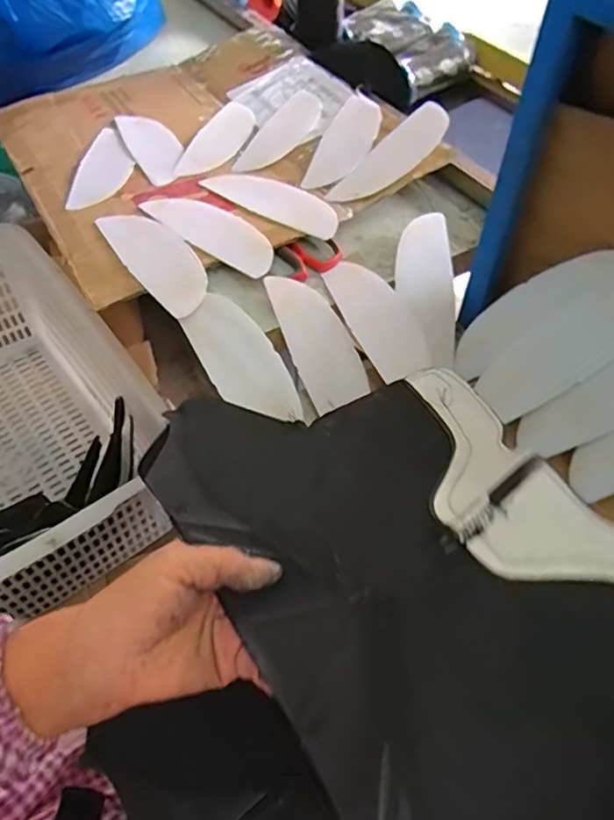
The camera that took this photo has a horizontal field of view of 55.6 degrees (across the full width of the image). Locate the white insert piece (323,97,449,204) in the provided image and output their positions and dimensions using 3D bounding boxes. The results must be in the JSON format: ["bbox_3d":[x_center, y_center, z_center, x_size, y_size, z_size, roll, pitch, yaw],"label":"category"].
[{"bbox_3d":[0.118,-0.335,0.766,0.075,0.008,0.222,32,69,28],"label":"white insert piece"}]

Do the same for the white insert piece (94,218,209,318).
[{"bbox_3d":[-0.168,-0.175,0.658,0.071,0.009,0.205,-31,59,-21],"label":"white insert piece"}]

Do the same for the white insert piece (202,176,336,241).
[{"bbox_3d":[-0.044,-0.267,0.735,0.202,0.011,0.066,29,59,20],"label":"white insert piece"}]

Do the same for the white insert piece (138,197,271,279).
[{"bbox_3d":[-0.111,-0.217,0.704,0.204,0.014,0.079,34,61,23],"label":"white insert piece"}]

